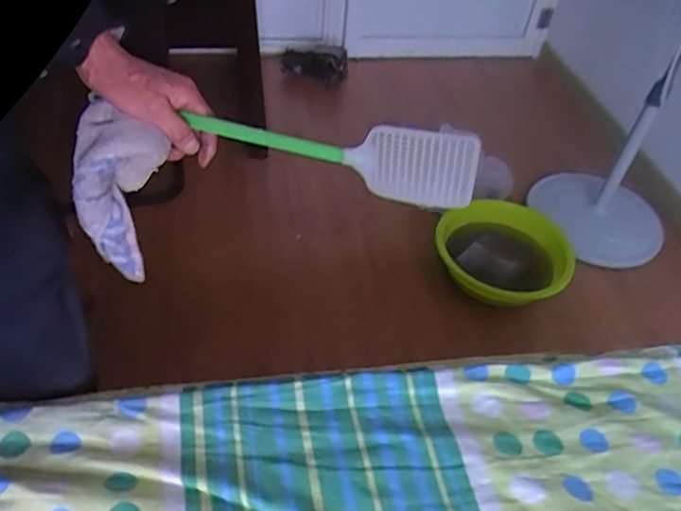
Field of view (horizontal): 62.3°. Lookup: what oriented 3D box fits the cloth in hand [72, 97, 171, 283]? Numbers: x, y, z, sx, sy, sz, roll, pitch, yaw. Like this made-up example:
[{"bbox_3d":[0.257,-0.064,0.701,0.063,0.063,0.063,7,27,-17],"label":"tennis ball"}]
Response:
[{"bbox_3d":[-0.237,-0.055,0.608,0.086,0.226,0.073,8,45,-12],"label":"cloth in hand"}]

